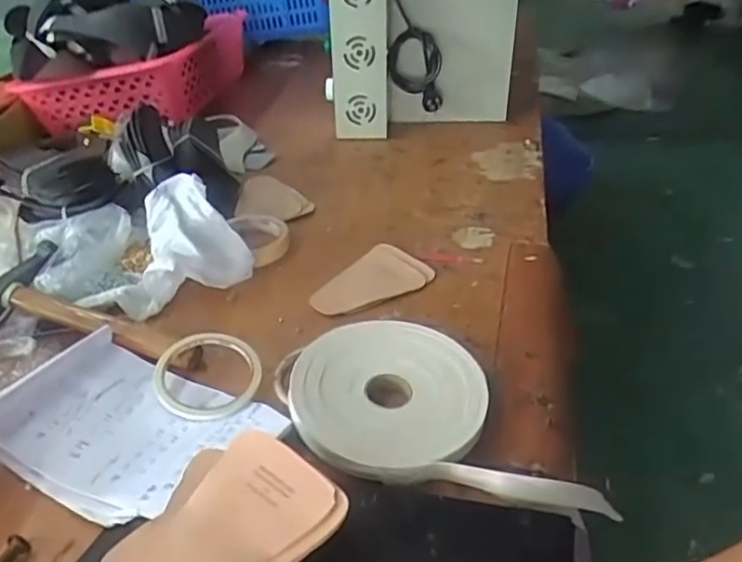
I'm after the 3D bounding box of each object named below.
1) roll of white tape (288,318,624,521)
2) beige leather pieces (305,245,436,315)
[{"bbox_3d":[0.063,0.101,0.517,0.255,0.033,0.164,5,35,8],"label":"roll of white tape"},{"bbox_3d":[0.006,0.002,0.676,0.078,0.015,0.135,23,41,31],"label":"beige leather pieces"}]

